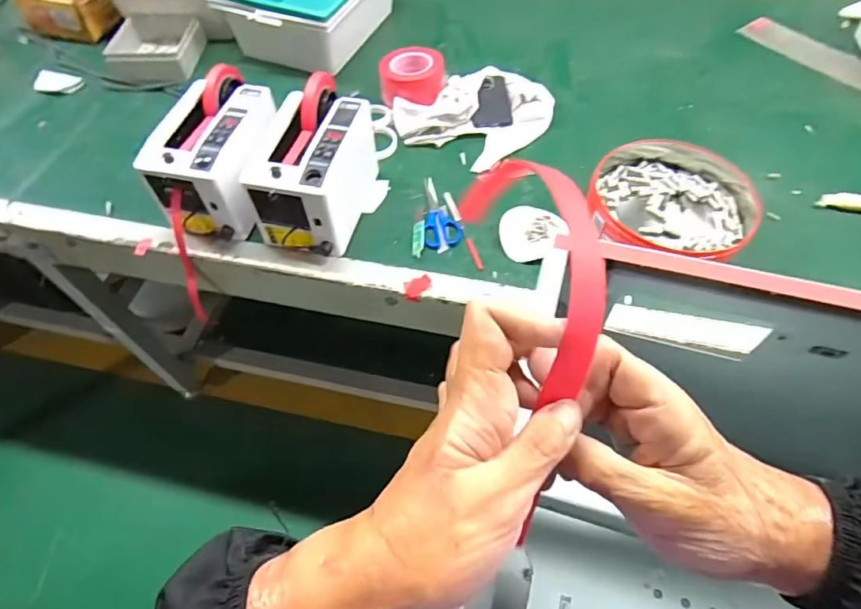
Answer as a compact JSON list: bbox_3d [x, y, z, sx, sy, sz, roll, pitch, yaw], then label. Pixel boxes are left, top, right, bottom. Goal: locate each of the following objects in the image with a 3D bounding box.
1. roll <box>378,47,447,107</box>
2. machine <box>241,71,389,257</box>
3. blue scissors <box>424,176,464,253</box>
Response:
[{"bbox_3d":[-0.035,-0.450,0.974,0.132,0.063,0.110,8,57,7],"label":"roll"},{"bbox_3d":[-0.177,-0.219,0.783,0.143,0.156,0.237,10,58,9],"label":"machine"},{"bbox_3d":[0.020,-0.157,0.843,0.061,0.006,0.170,-2,57,1],"label":"blue scissors"}]

